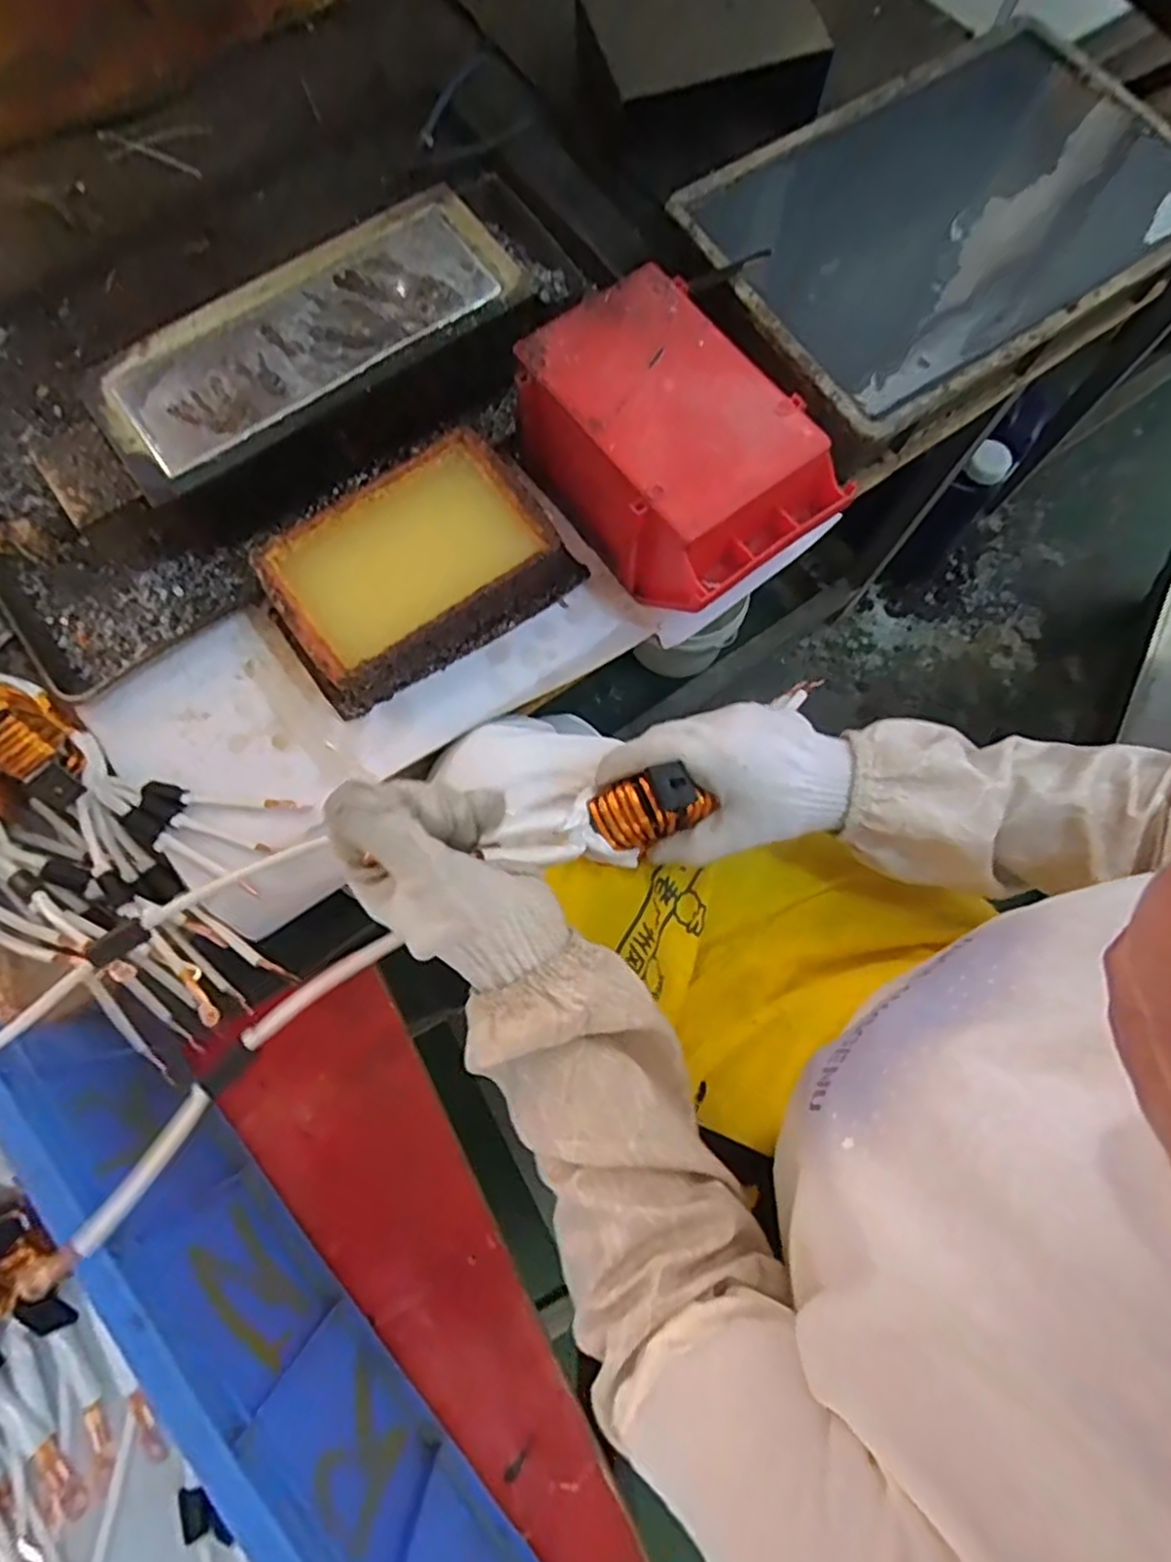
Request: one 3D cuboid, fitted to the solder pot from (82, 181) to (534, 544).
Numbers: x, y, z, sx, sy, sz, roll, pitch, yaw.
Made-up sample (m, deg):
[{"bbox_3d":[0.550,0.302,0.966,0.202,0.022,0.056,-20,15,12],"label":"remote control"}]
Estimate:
[{"bbox_3d":[-0.214,-0.336,0.590,0.334,0.087,0.154,-32,78,-8],"label":"solder pot"}]

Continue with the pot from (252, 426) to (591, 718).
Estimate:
[{"bbox_3d":[-0.130,-0.164,0.558,0.228,0.062,0.133,-35,79,-9],"label":"pot"}]

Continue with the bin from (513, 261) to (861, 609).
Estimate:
[{"bbox_3d":[0.066,-0.248,0.549,0.145,0.099,0.228,-38,79,-9],"label":"bin"}]

